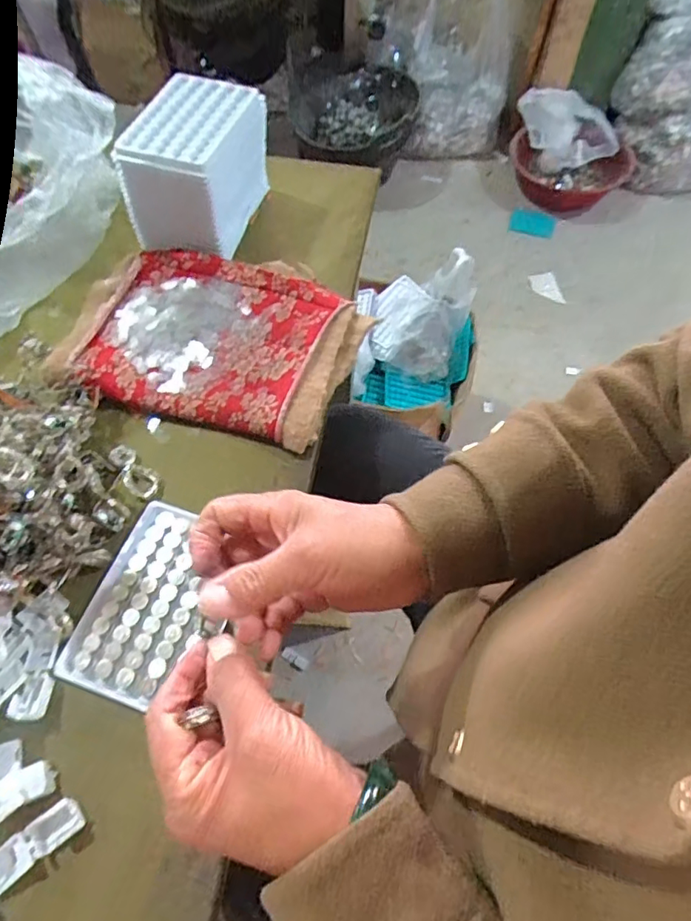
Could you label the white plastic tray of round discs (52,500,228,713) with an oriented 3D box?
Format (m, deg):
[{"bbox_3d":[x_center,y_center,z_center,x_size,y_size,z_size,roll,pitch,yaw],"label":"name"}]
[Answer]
[{"bbox_3d":[-0.130,0.095,0.368,0.081,0.013,0.129,16,64,5],"label":"white plastic tray of round discs"}]

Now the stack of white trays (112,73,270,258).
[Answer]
[{"bbox_3d":[-0.139,-0.278,0.505,0.097,0.083,0.134,16,64,5],"label":"stack of white trays"}]

